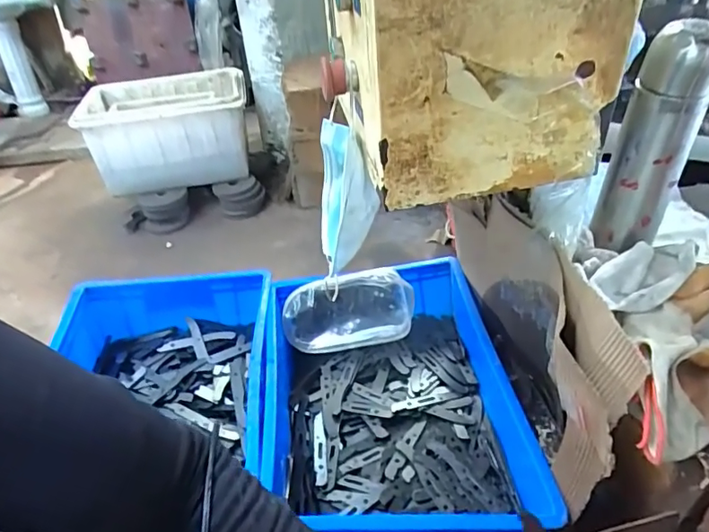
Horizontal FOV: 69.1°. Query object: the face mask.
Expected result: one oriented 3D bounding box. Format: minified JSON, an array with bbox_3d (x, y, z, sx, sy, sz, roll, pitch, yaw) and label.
[{"bbox_3d":[-0.009,-0.072,0.555,0.059,0.158,0.107,-6,39,-2],"label":"face mask"}]

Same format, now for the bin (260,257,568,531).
[{"bbox_3d":[0.040,0.168,0.674,0.299,0.106,0.406,-6,39,-2],"label":"bin"}]

